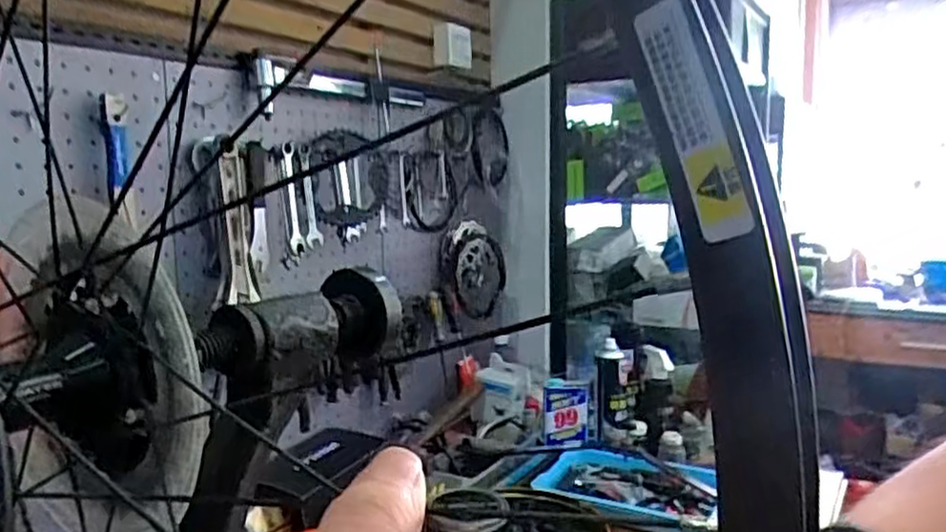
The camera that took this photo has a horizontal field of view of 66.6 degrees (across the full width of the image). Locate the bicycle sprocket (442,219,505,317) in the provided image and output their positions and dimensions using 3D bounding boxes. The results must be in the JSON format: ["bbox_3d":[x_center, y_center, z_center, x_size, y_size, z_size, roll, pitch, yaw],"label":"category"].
[{"bbox_3d":[0.007,0.001,1.581,0.015,0.212,0.214,-4,43,34],"label":"bicycle sprocket"}]

